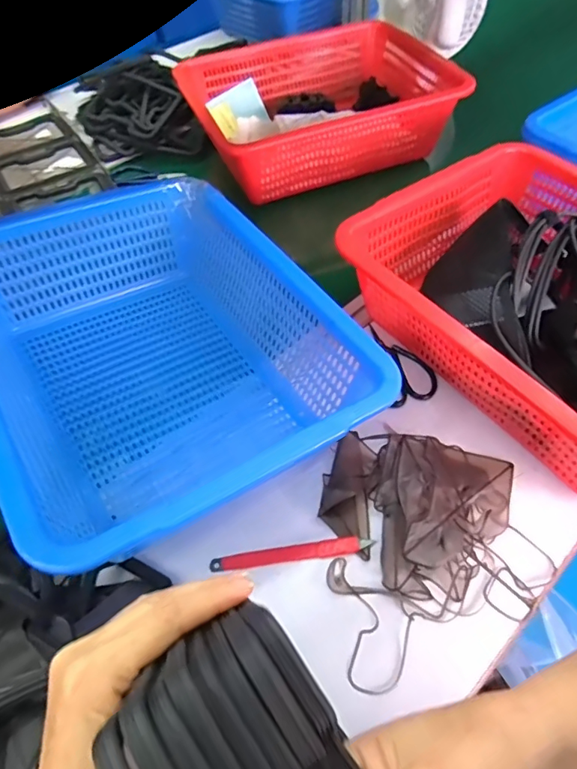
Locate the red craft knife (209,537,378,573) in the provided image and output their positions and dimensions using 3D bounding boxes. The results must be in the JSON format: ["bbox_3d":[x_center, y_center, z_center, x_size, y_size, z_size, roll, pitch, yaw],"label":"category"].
[{"bbox_3d":[0.002,0.149,0.433,0.140,0.008,0.016,-7,54,-3],"label":"red craft knife"}]

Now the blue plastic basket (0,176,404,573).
[{"bbox_3d":[-0.130,-0.039,0.489,0.300,0.136,0.396,-30,58,-18],"label":"blue plastic basket"}]

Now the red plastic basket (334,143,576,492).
[{"bbox_3d":[0.272,-0.072,0.504,0.298,0.126,0.380,-32,59,-19],"label":"red plastic basket"}]

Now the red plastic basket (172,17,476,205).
[{"bbox_3d":[0.036,-0.448,0.794,0.384,0.109,0.305,-16,55,-9],"label":"red plastic basket"}]

